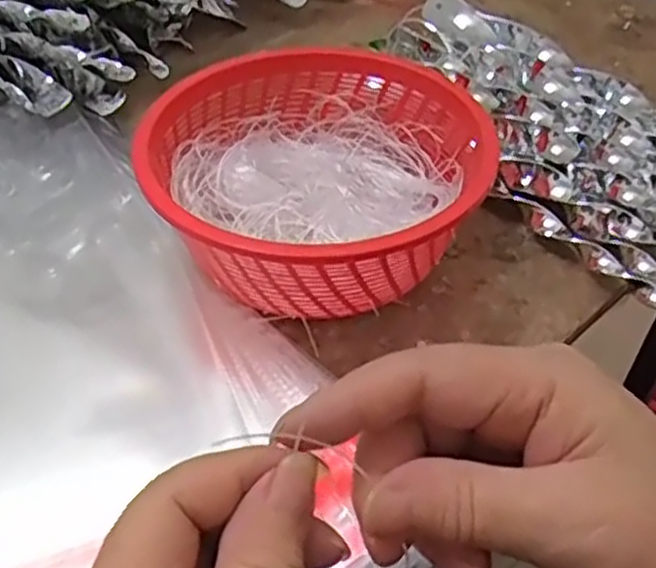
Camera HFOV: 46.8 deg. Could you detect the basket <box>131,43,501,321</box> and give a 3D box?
[{"bbox_3d":[-0.008,-0.056,0.416,0.174,0.070,0.169,1,46,-1],"label":"basket"}]

